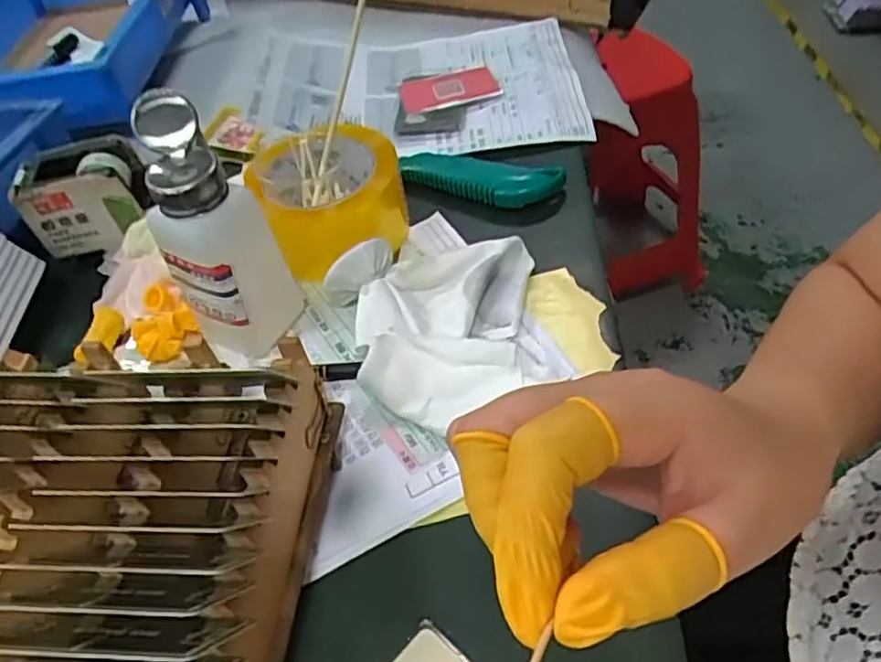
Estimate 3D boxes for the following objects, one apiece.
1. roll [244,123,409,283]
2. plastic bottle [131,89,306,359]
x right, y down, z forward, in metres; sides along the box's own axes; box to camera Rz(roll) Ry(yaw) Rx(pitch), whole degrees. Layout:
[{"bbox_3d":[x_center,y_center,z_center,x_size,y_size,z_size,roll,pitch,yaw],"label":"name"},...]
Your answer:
[{"bbox_3d":[-0.076,-0.087,0.477,0.088,0.087,0.093,-1,47,1],"label":"roll"},{"bbox_3d":[-0.132,-0.055,0.396,0.054,0.145,0.063,6,49,12],"label":"plastic bottle"}]

